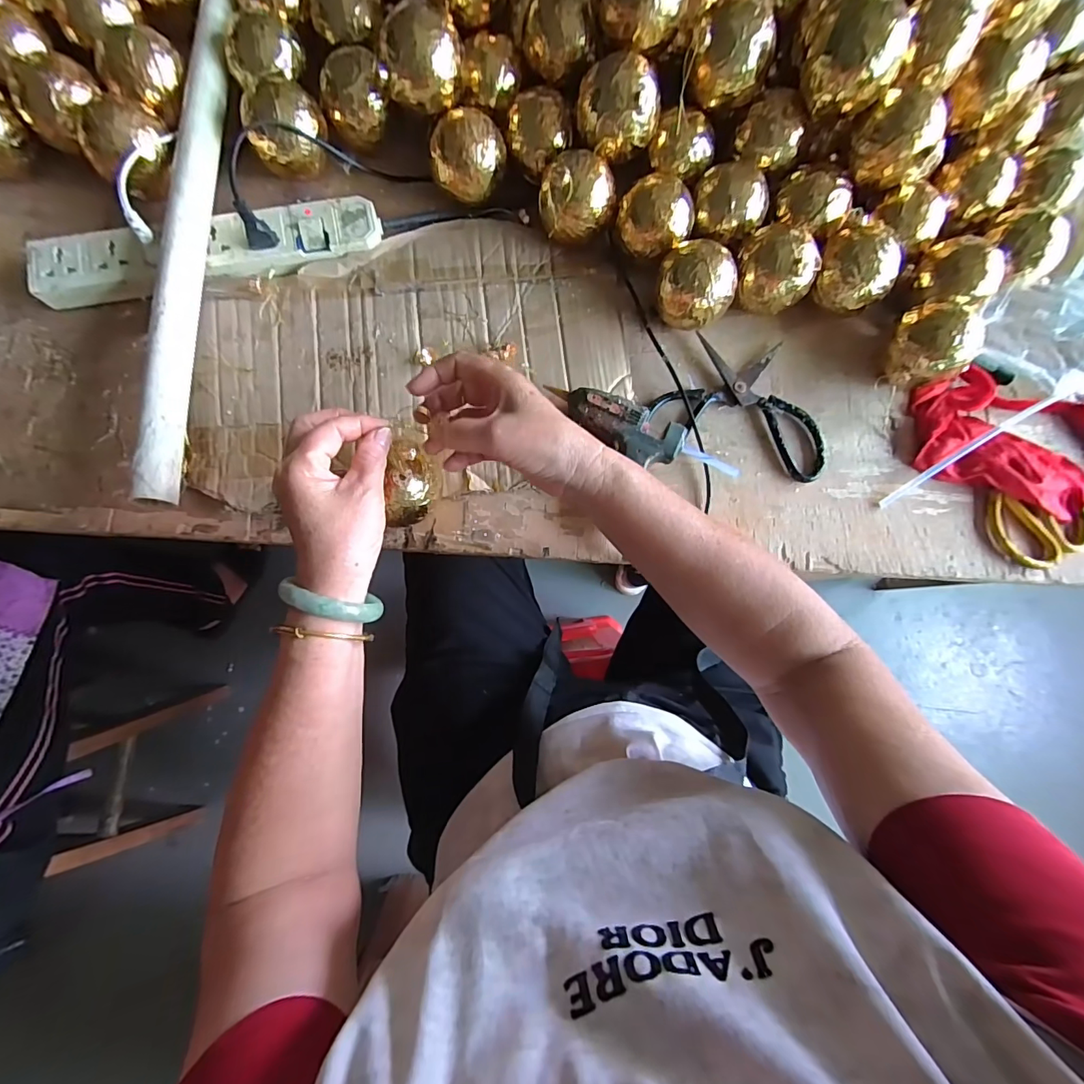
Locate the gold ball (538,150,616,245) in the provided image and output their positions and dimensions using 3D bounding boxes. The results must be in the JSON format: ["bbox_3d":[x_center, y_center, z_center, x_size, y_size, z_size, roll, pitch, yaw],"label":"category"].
[{"bbox_3d":[0.033,-0.329,0.459,0.070,0.072,0.063,3,81,-3],"label":"gold ball"}]

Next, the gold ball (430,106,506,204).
[{"bbox_3d":[-0.072,-0.371,0.462,0.070,0.066,0.064,9,81,-2],"label":"gold ball"}]

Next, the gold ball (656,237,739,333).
[{"bbox_3d":[0.146,-0.243,0.455,0.071,0.076,0.066,1,81,-3],"label":"gold ball"}]

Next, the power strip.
[{"bbox_3d":[-0.315,-0.283,0.450,0.311,0.037,0.062,-11,82,-5],"label":"power strip"}]

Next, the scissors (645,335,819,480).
[{"bbox_3d":[0.203,-0.143,0.472,0.179,0.012,0.123,19,81,0],"label":"scissors"}]

